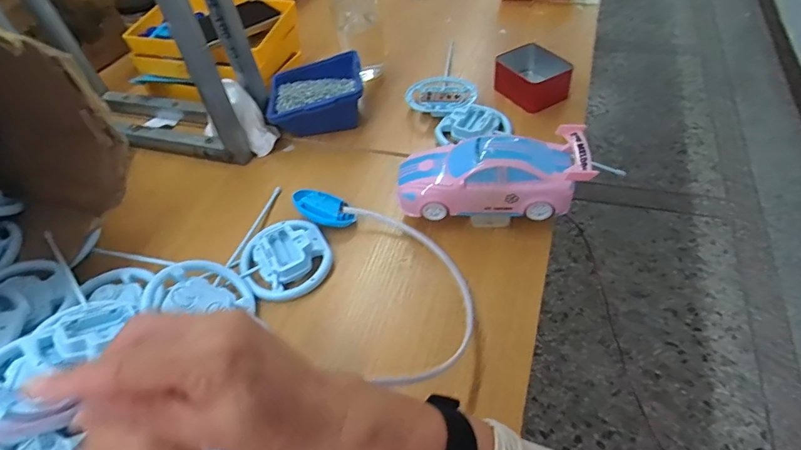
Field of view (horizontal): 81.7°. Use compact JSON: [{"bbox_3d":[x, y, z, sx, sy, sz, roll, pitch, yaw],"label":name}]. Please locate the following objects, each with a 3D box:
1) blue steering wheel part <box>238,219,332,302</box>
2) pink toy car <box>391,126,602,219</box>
[{"bbox_3d":[-0.131,0.037,0.526,0.096,0.030,0.096,-3,48,3],"label":"blue steering wheel part"},{"bbox_3d":[0.098,-0.052,0.521,0.202,0.085,0.082,-1,49,8],"label":"pink toy car"}]

